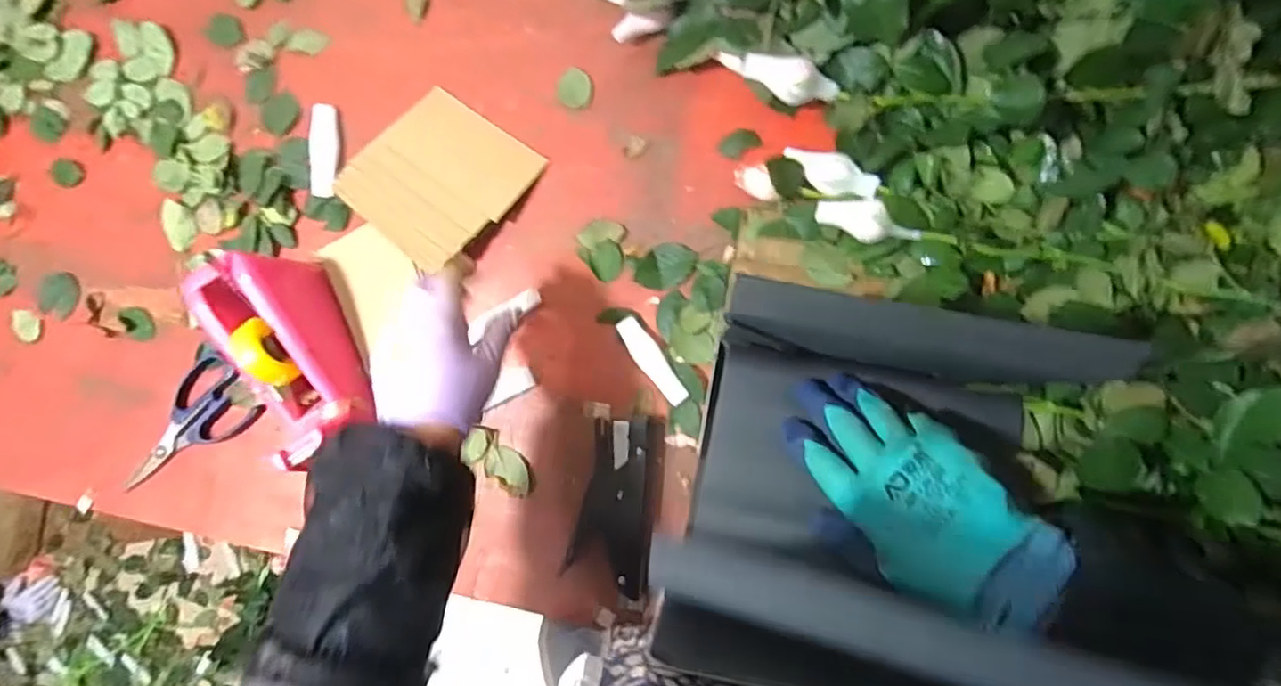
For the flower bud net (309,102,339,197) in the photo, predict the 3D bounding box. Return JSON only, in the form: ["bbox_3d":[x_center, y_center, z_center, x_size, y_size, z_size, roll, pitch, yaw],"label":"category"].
[{"bbox_3d":[-0.306,-0.186,0.589,0.023,0.016,0.090,-2,86,7],"label":"flower bud net"}]

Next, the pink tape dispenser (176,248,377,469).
[{"bbox_3d":[-0.301,0.004,0.527,0.083,0.099,0.154,-31,85,1],"label":"pink tape dispenser"}]

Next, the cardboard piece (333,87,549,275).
[{"bbox_3d":[-0.187,-0.152,0.555,0.135,0.030,0.142,38,92,8],"label":"cardboard piece"}]

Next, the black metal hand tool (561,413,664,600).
[{"bbox_3d":[-0.020,0.139,0.527,0.069,0.022,0.142,8,88,8],"label":"black metal hand tool"}]

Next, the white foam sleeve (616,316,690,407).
[{"bbox_3d":[0.011,0.017,0.536,0.022,0.018,0.086,-34,83,4],"label":"white foam sleeve"}]

